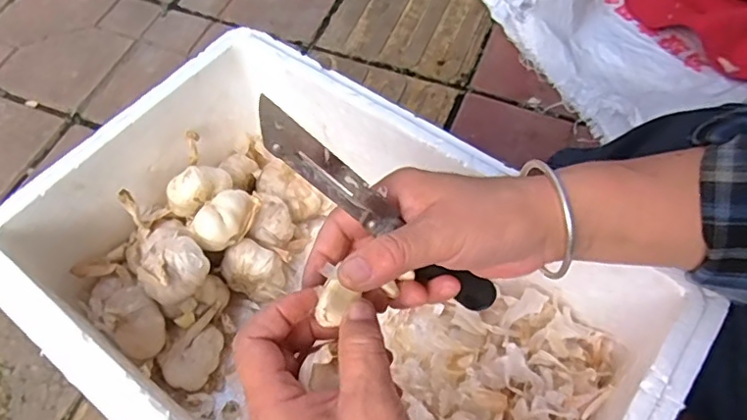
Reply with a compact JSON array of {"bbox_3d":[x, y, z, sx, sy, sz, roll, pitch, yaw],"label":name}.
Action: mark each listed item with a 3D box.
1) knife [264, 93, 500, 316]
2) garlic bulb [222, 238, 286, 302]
[{"bbox_3d":[0.008,0.008,0.300,0.020,0.183,0.015,-13,47,45],"label":"knife"},{"bbox_3d":[-0.102,0.051,0.495,0.048,0.040,0.049,1,60,-1],"label":"garlic bulb"}]

